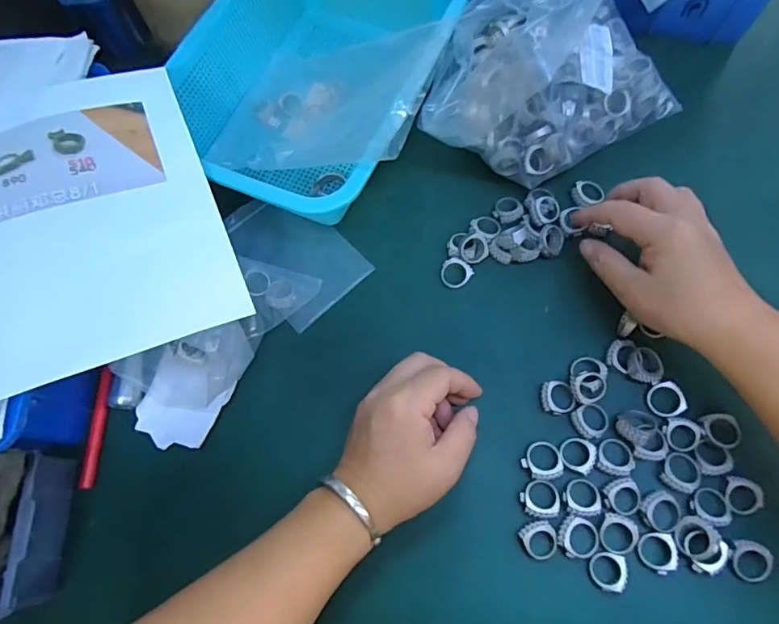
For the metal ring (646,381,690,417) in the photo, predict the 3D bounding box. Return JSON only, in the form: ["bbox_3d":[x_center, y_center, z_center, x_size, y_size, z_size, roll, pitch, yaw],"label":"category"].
[{"bbox_3d":[0.194,0.061,0.349,0.023,0.004,0.024,-1,70,3],"label":"metal ring"}]

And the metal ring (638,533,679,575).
[{"bbox_3d":[0.171,0.152,0.316,0.022,0.006,0.024,-1,70,3],"label":"metal ring"}]

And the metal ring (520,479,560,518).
[{"bbox_3d":[0.100,0.123,0.331,0.025,0.004,0.023,-1,70,3],"label":"metal ring"}]

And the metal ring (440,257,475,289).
[{"bbox_3d":[0.051,-0.031,0.393,0.024,0.005,0.024,-1,70,3],"label":"metal ring"}]

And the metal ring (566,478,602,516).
[{"bbox_3d":[0.128,0.122,0.329,0.022,0.004,0.022,-1,70,3],"label":"metal ring"}]

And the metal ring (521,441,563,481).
[{"bbox_3d":[0.104,0.101,0.341,0.026,0.006,0.025,-1,70,3],"label":"metal ring"}]

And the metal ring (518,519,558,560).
[{"bbox_3d":[0.098,0.148,0.324,0.022,0.008,0.023,-1,70,3],"label":"metal ring"}]

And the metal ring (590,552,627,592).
[{"bbox_3d":[0.138,0.163,0.315,0.022,0.005,0.021,-1,70,3],"label":"metal ring"}]

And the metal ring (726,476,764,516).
[{"bbox_3d":[0.230,0.119,0.326,0.022,0.009,0.023,-1,70,3],"label":"metal ring"}]

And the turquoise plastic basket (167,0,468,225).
[{"bbox_3d":[-0.058,-0.199,0.424,0.190,0.075,0.269,23,73,11],"label":"turquoise plastic basket"}]

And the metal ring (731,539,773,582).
[{"bbox_3d":[0.224,0.154,0.311,0.023,0.006,0.024,-2,84,17],"label":"metal ring"}]

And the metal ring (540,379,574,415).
[{"bbox_3d":[0.120,0.061,0.355,0.023,0.009,0.023,-1,70,3],"label":"metal ring"}]

